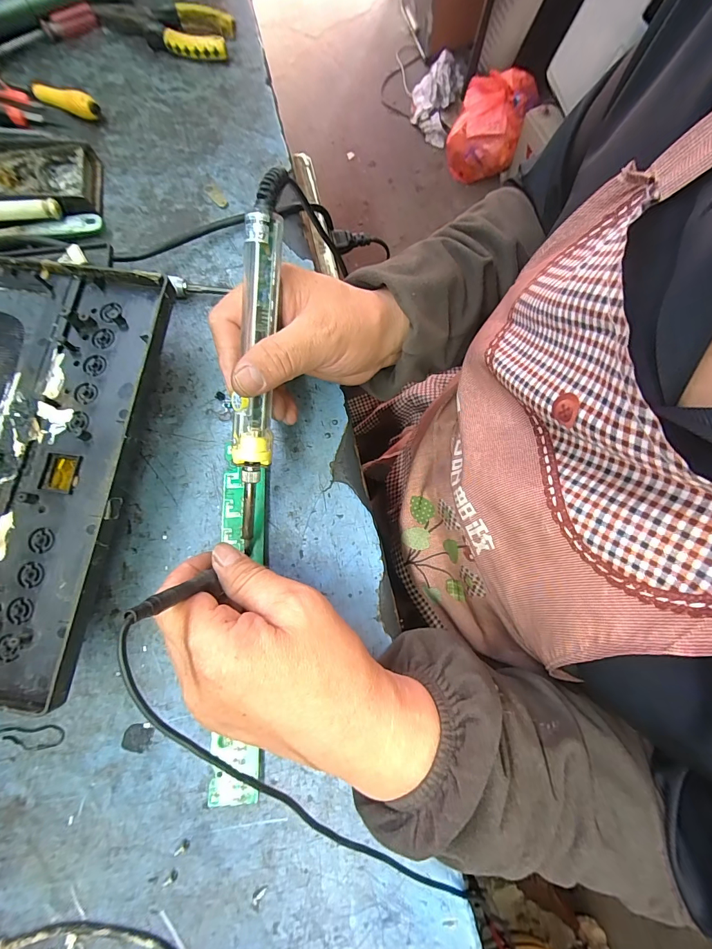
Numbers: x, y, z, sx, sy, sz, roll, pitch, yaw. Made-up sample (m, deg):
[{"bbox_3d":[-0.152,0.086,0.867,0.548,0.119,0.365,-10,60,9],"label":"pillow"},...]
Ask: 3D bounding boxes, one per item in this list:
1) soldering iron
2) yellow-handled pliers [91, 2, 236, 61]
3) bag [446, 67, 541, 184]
[{"bbox_3d":[-0.062,-0.057,0.240,0.022,0.018,0.226,8,104,3],"label":"soldering iron"},{"bbox_3d":[-0.204,-0.477,0.405,0.164,0.015,0.064,21,79,6],"label":"yellow-handled pliers"},{"bbox_3d":[0.421,-1.085,1.238,0.240,0.220,0.211,11,78,4],"label":"bag"}]

